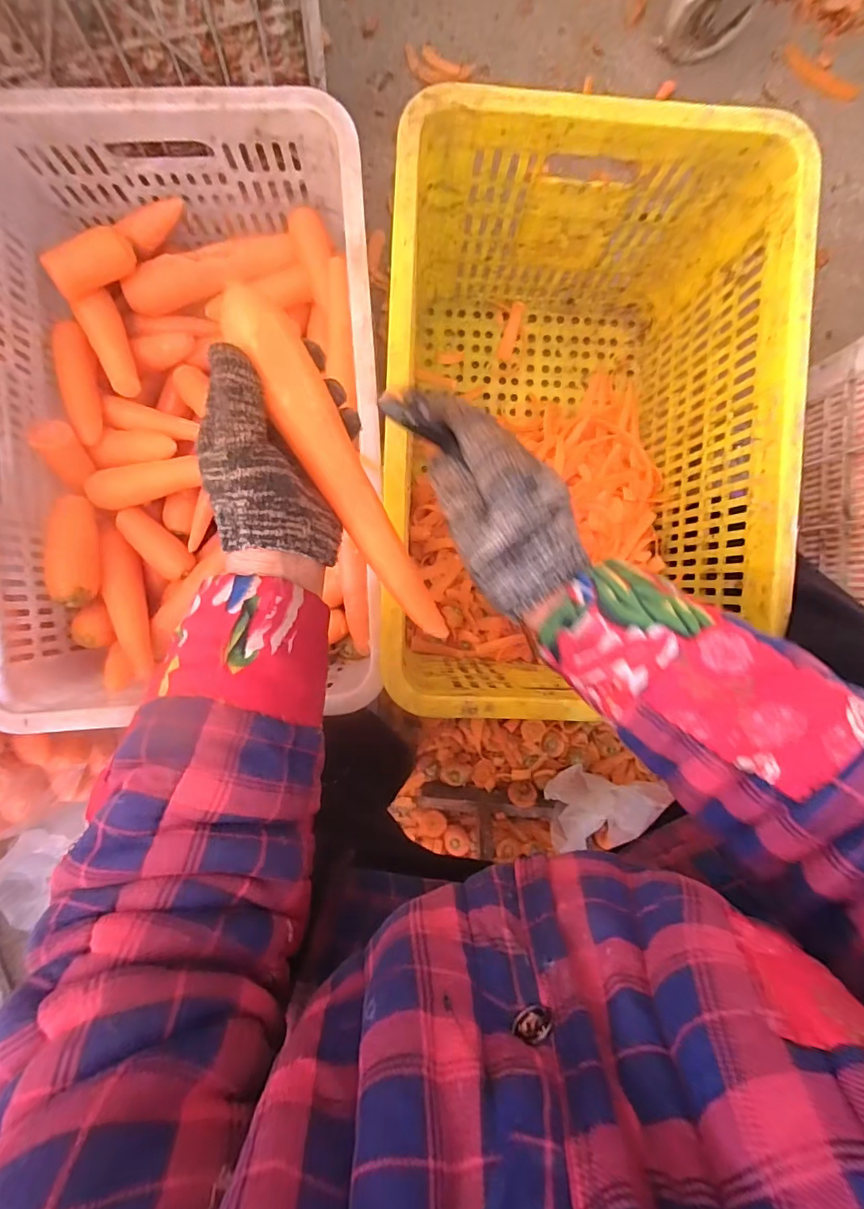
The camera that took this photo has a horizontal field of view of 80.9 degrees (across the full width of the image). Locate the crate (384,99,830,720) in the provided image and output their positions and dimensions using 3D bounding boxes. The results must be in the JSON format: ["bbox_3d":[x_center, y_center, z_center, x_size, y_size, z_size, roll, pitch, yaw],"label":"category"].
[{"bbox_3d":[0.139,-0.184,0.576,0.368,0.293,0.490,1,92,-4],"label":"crate"}]

